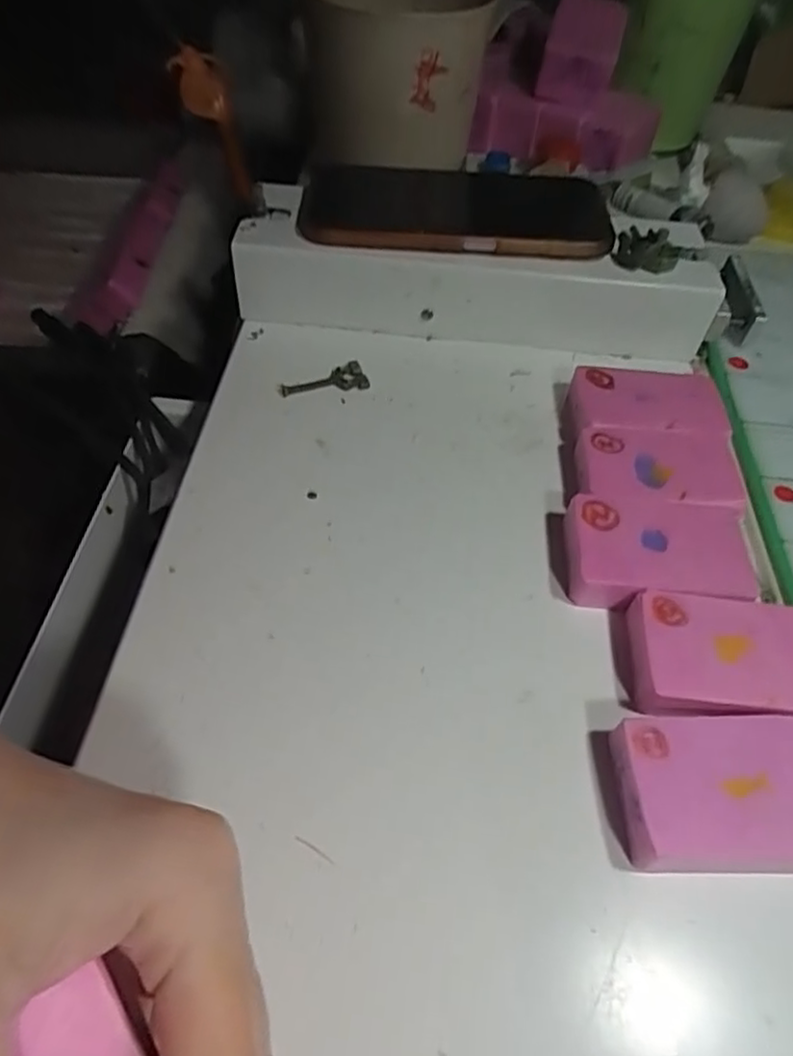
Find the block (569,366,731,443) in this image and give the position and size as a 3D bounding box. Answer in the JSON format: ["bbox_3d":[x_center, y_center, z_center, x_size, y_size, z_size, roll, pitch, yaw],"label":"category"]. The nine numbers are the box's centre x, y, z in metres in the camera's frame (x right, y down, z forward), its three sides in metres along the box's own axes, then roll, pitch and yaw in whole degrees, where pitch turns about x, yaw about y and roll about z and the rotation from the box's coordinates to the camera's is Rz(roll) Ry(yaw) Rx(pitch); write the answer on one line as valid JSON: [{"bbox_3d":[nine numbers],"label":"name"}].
[{"bbox_3d":[0.122,-0.059,0.328,0.071,0.018,0.043,3,51,-3],"label":"block"}]

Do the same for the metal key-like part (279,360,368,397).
[{"bbox_3d":[-0.037,-0.076,0.342,0.044,0.009,0.015,-6,52,-11],"label":"metal key-like part"}]

